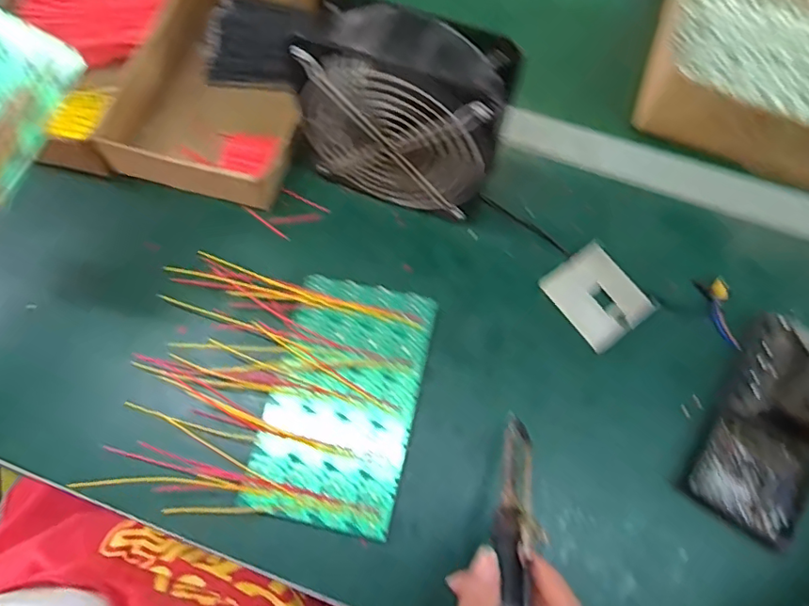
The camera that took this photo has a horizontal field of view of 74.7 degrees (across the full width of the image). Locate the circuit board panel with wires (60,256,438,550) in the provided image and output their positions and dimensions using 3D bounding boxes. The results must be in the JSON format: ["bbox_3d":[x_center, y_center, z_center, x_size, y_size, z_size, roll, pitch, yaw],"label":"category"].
[{"bbox_3d":[-0.089,0.062,0.388,0.198,0.033,0.177,7,68,1],"label":"circuit board panel with wires"}]

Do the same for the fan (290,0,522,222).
[{"bbox_3d":[0.001,-0.138,0.407,0.142,0.153,0.065,21,69,6],"label":"fan"}]

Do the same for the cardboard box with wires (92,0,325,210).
[{"bbox_3d":[-0.162,-0.195,0.473,0.146,0.068,0.203,12,68,3],"label":"cardboard box with wires"}]

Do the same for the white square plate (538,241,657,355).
[{"bbox_3d":[0.156,-0.005,0.432,0.064,0.009,0.075,-34,73,-14],"label":"white square plate"}]

